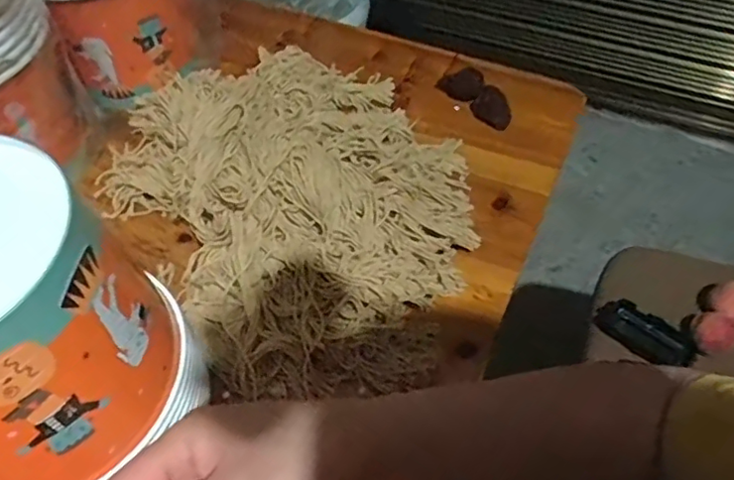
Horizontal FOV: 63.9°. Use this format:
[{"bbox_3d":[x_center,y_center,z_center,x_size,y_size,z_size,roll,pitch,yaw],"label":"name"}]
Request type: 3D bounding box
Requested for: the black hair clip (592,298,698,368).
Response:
[{"bbox_3d":[0.359,0.124,0.764,0.120,0.033,0.053,34,88,21],"label":"black hair clip"}]

